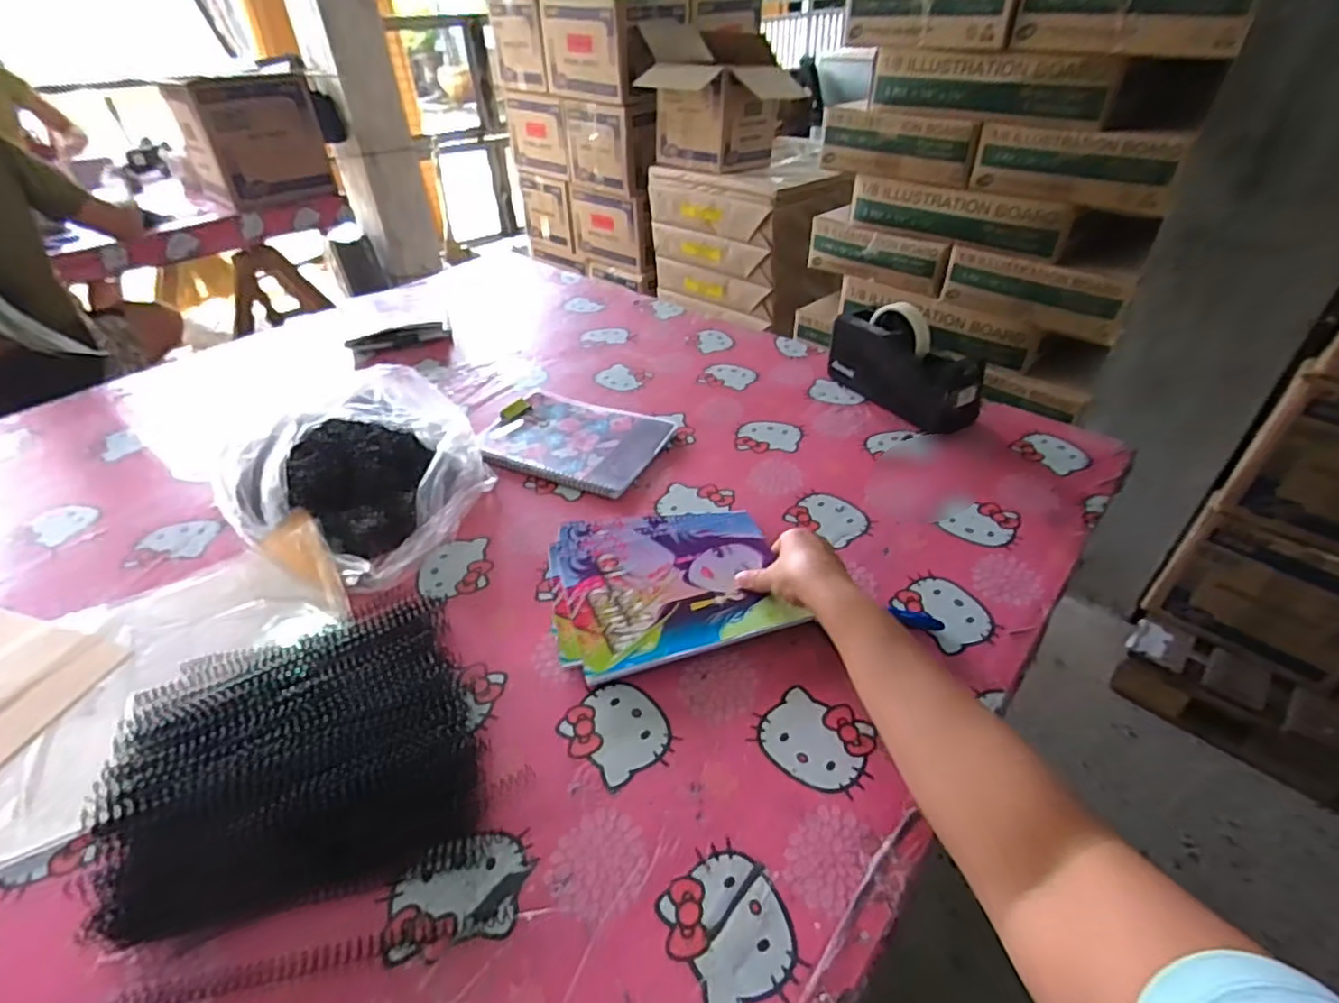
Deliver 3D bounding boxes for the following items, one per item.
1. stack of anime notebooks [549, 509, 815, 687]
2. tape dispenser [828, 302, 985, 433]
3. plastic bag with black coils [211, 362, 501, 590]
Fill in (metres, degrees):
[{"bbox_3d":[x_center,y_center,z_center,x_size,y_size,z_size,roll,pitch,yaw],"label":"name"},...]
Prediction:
[{"bbox_3d":[-0.005,0.069,0.593,0.203,0.016,0.195,-9,39,-9],"label":"stack of anime notebooks"},{"bbox_3d":[0.307,-0.182,0.825,0.086,0.118,0.198,-26,45,-27],"label":"tape dispenser"},{"bbox_3d":[-0.331,-0.042,0.704,0.262,0.089,0.260,17,42,22],"label":"plastic bag with black coils"}]

